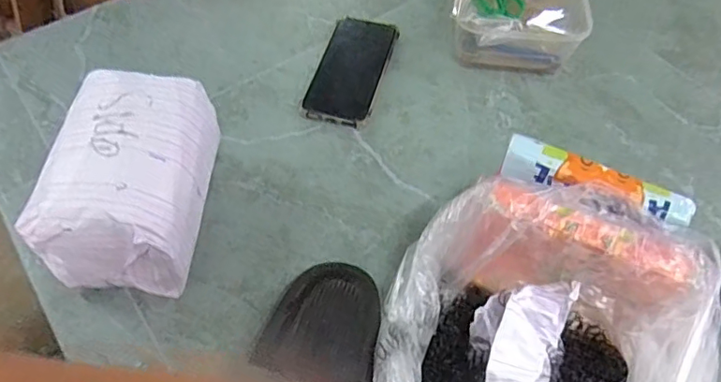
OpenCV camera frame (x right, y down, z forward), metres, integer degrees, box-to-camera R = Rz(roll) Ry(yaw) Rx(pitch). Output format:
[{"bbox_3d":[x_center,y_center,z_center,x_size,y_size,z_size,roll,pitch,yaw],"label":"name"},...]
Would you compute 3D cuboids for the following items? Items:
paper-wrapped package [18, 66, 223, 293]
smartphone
[{"bbox_3d":[-0.199,-0.008,0.482,0.120,0.110,0.177,4,56,3],"label":"paper-wrapped package"},{"bbox_3d":[-0.008,-0.151,0.648,0.078,0.017,0.184,13,56,9],"label":"smartphone"}]

